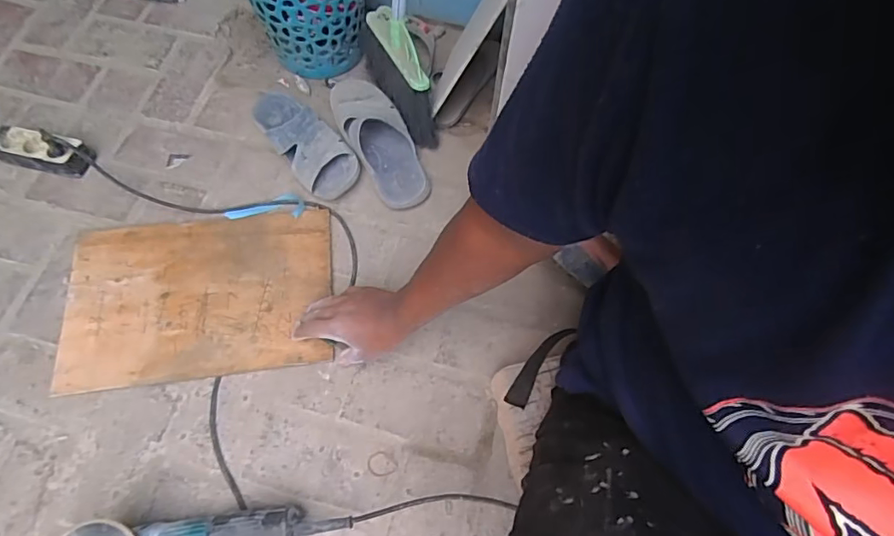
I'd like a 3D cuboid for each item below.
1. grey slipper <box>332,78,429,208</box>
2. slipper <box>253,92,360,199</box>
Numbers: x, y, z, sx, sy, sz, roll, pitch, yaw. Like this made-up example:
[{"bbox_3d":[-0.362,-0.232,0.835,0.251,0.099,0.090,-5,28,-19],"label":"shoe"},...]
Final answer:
[{"bbox_3d":[-0.117,-0.217,0.868,0.101,0.074,0.254,-24,68,-13],"label":"grey slipper"},{"bbox_3d":[-0.256,-0.227,0.886,0.106,0.076,0.266,-37,71,-17],"label":"slipper"}]

